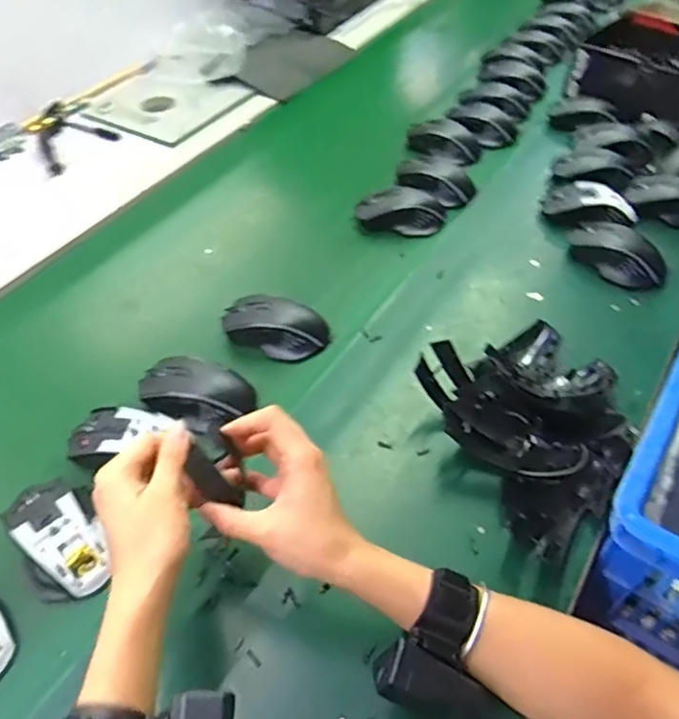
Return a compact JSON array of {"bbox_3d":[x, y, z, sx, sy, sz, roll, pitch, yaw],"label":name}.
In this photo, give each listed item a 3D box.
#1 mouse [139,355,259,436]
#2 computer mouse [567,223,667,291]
[{"bbox_3d":[-0.144,0.036,0.640,0.110,0.043,0.074,18,51,16],"label":"mouse"},{"bbox_3d":[0.336,-0.130,0.775,0.123,0.036,0.062,34,57,27],"label":"computer mouse"}]

